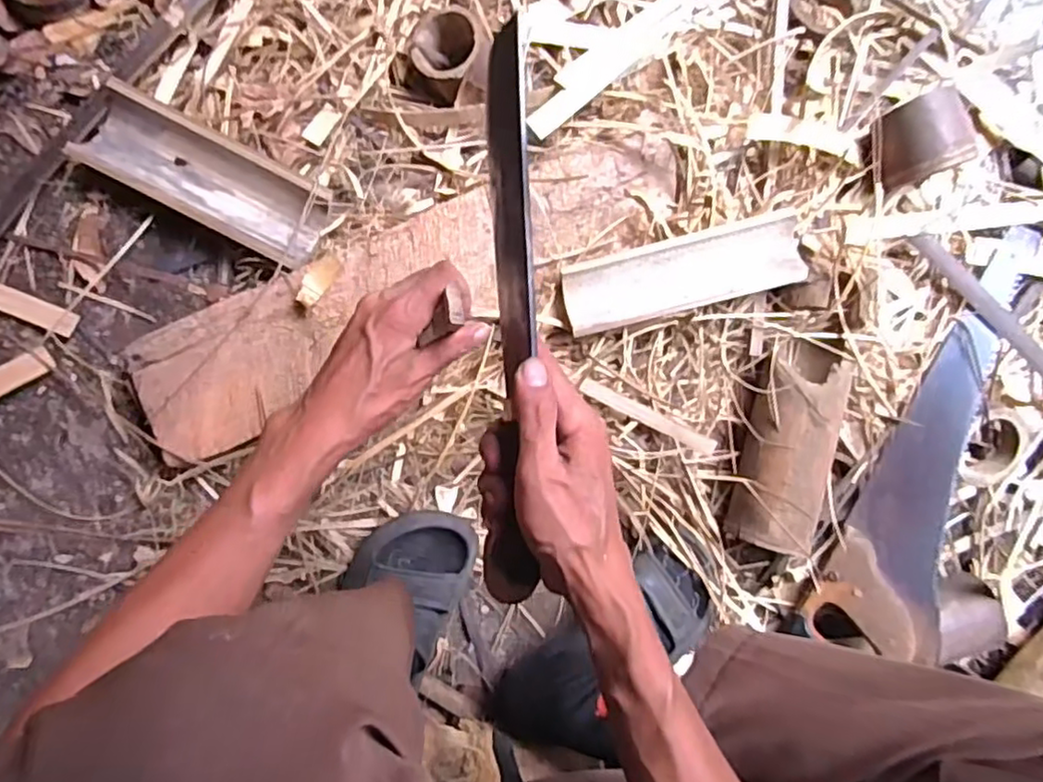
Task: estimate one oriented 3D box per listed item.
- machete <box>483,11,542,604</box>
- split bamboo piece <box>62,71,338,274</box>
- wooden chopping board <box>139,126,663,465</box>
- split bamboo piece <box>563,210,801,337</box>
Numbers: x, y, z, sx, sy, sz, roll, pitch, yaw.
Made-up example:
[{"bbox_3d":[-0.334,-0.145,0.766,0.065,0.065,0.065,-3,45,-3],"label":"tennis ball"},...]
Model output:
[{"bbox_3d":[-0.006,-0.033,0.374,0.026,0.028,0.318,-1,99,-7],"label":"machete"},{"bbox_3d":[-0.290,-0.197,0.620,0.231,0.048,0.085,28,84,-4],"label":"split bamboo piece"},{"bbox_3d":[-0.091,-0.094,0.630,0.527,0.061,0.141,-30,90,-7],"label":"wooden chopping board"},{"bbox_3d":[0.150,-0.110,0.625,0.227,0.031,0.069,-14,88,-7],"label":"split bamboo piece"}]

